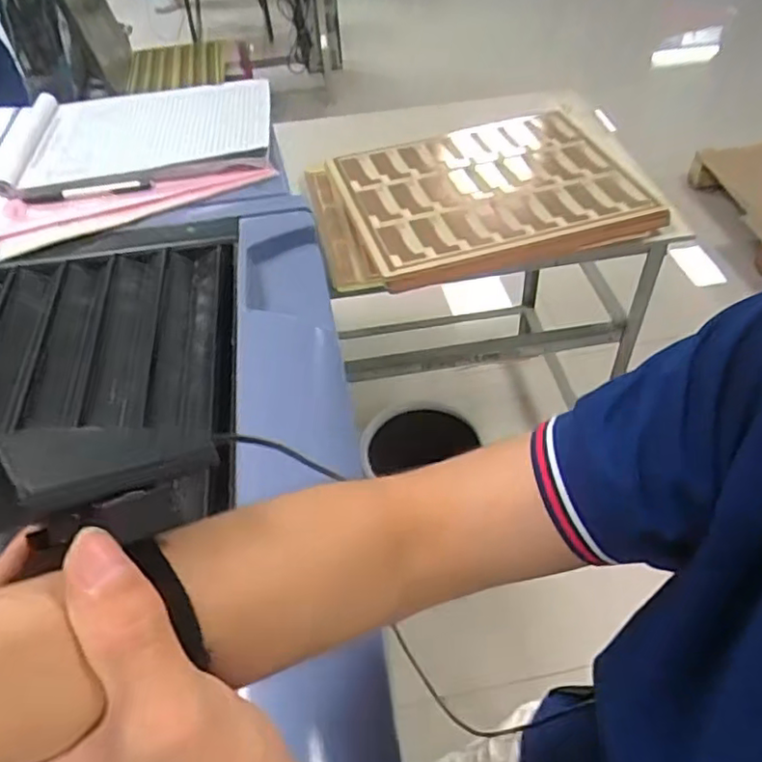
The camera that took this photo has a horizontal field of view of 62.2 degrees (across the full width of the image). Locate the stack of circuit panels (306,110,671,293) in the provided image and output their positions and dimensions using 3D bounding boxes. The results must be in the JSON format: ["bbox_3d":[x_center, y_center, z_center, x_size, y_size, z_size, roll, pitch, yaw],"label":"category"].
[{"bbox_3d":[0.142,-0.305,1.022,0.485,0.070,0.360,-13,48,-8],"label":"stack of circuit panels"}]

